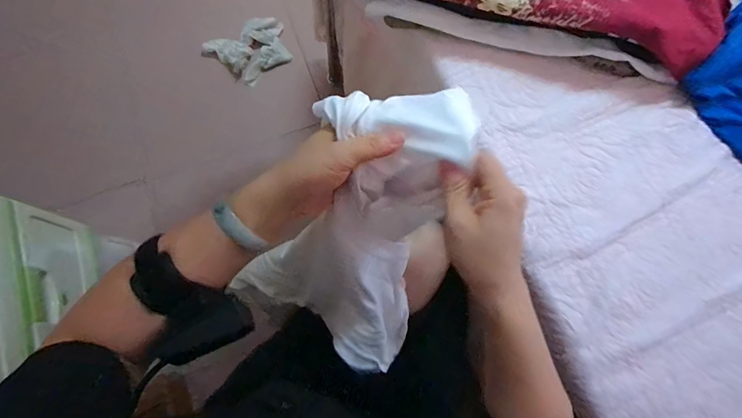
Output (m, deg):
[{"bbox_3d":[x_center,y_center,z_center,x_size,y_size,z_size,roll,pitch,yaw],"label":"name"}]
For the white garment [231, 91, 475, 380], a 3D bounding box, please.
[{"bbox_3d":[-0.020,0.031,0.387,0.192,0.329,0.077,31,38,6],"label":"white garment"}]

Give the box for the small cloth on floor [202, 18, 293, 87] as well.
[{"bbox_3d":[-0.327,-0.443,1.064,0.218,0.036,0.167,-35,79,-11],"label":"small cloth on floor"}]

